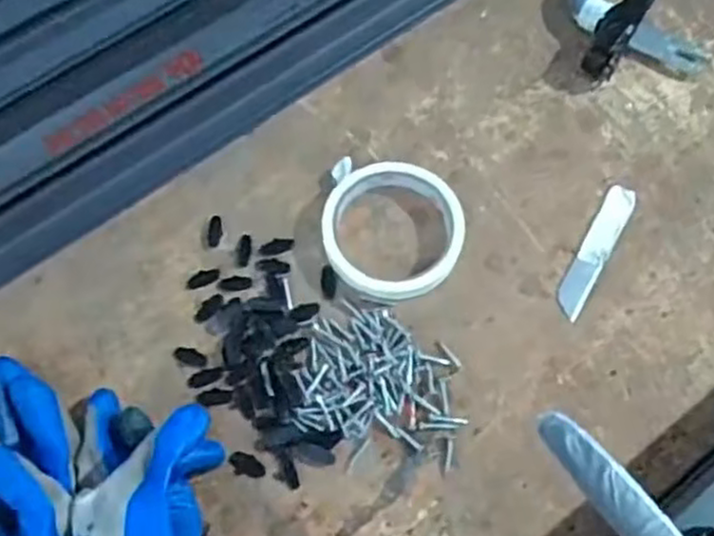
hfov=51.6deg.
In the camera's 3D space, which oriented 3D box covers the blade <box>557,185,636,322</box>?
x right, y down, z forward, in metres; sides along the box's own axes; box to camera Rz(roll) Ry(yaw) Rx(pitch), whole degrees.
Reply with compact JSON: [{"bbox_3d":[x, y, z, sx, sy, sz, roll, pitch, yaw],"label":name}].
[{"bbox_3d":[0.165,-0.013,0.513,0.021,0.004,0.104,30,73,8],"label":"blade"}]

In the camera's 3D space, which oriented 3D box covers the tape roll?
[{"bbox_3d":[0.025,-0.025,0.502,0.094,0.020,0.095,1,71,-2],"label":"tape roll"}]

